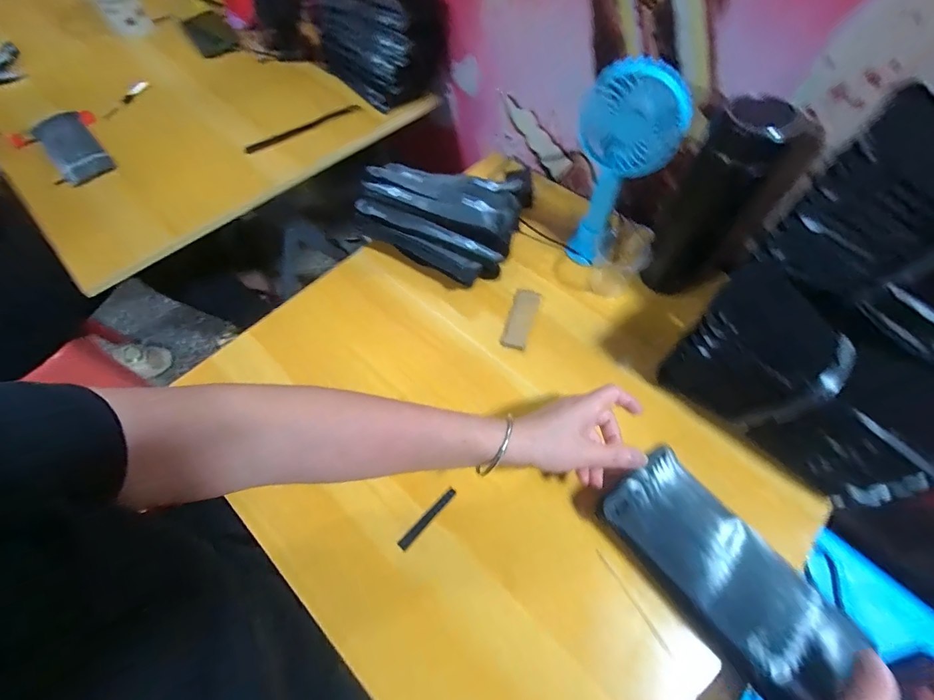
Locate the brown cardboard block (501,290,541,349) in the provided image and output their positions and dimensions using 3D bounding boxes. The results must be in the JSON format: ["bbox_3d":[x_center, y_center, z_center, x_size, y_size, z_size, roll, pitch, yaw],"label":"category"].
[{"bbox_3d":[0.065,-0.038,0.480,0.029,0.004,0.080,18,63,11],"label":"brown cardboard block"}]

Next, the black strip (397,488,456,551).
[{"bbox_3d":[-0.037,0.159,0.374,0.069,0.004,0.009,-41,67,-19],"label":"black strip"}]

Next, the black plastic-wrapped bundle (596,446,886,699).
[{"bbox_3d":[0.208,0.183,0.327,0.089,0.028,0.194,-37,69,-17],"label":"black plastic-wrapped bundle"}]

